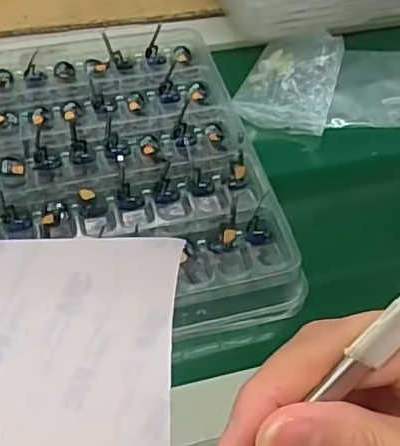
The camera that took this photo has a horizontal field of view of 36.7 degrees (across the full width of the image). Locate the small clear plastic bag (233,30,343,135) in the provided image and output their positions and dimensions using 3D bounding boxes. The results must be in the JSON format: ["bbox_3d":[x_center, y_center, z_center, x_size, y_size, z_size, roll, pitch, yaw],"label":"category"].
[{"bbox_3d":[0.076,-0.122,0.507,0.075,0.015,0.109,13,52,8],"label":"small clear plastic bag"}]

